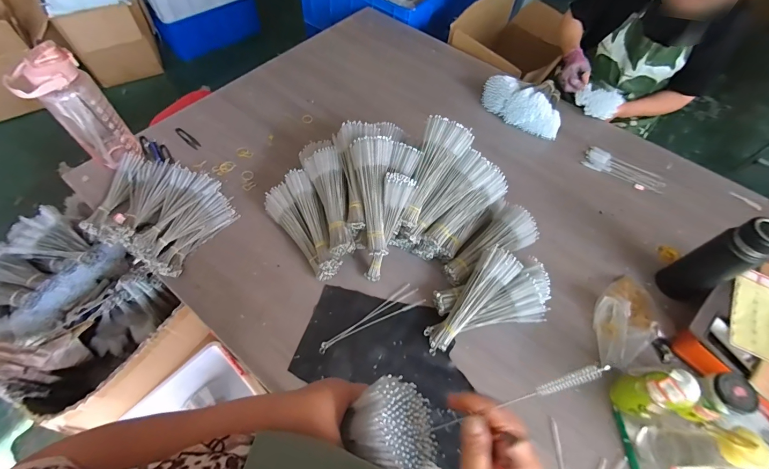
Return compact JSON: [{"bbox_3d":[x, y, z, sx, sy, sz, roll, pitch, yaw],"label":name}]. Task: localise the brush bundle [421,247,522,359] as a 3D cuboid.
[{"bbox_3d":[0.176,0.135,0.718,0.081,0.046,0.253,38,85,19],"label":"brush bundle"}]

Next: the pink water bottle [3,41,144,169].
[{"bbox_3d":[-0.697,-0.271,0.809,0.113,0.271,0.128,39,66,19],"label":"pink water bottle"}]

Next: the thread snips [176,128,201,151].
[{"bbox_3d":[-0.557,-0.272,0.992,0.082,0.005,0.024,42,65,-9],"label":"thread snips"}]

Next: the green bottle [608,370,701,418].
[{"bbox_3d":[0.471,0.278,0.610,0.071,0.155,0.070,3,60,0],"label":"green bottle"}]

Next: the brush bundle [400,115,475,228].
[{"bbox_3d":[0.095,-0.127,0.737,0.100,0.045,0.236,25,92,12],"label":"brush bundle"}]

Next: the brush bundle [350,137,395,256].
[{"bbox_3d":[-0.022,-0.078,0.719,0.086,0.050,0.237,-2,90,-2],"label":"brush bundle"}]

